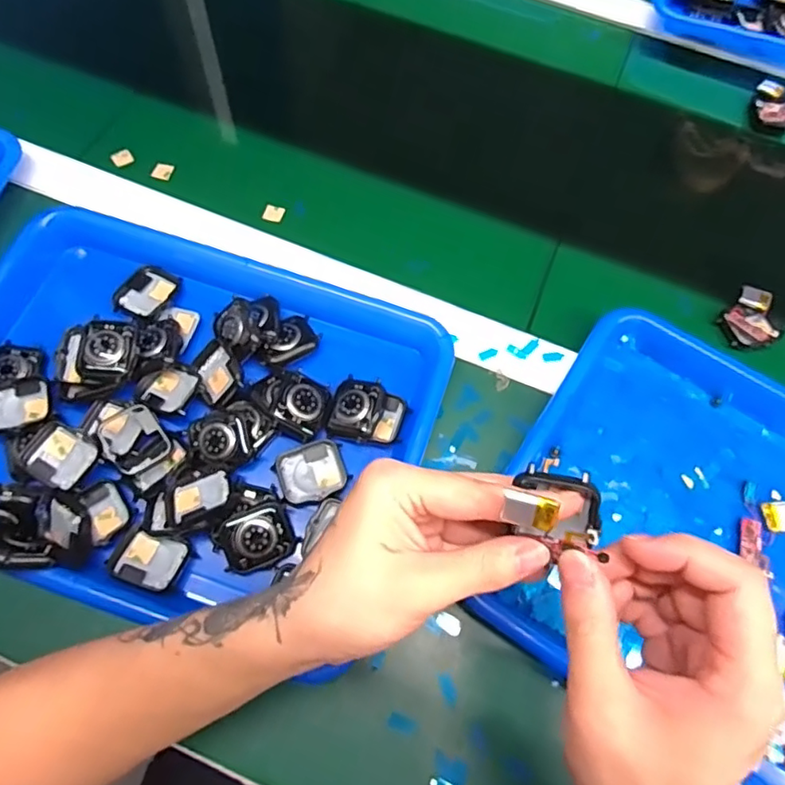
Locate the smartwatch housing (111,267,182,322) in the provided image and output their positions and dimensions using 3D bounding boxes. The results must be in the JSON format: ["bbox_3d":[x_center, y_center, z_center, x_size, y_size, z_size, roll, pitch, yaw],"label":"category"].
[{"bbox_3d":[-0.187,-0.076,0.436,0.039,0.013,0.045,19,68,6],"label":"smartwatch housing"}]

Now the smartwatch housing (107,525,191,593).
[{"bbox_3d":[-0.154,0.106,0.361,0.044,0.011,0.033,13,67,4],"label":"smartwatch housing"}]

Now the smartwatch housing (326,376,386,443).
[{"bbox_3d":[-0.017,0.014,0.392,0.051,0.016,0.044,15,68,5],"label":"smartwatch housing"}]

